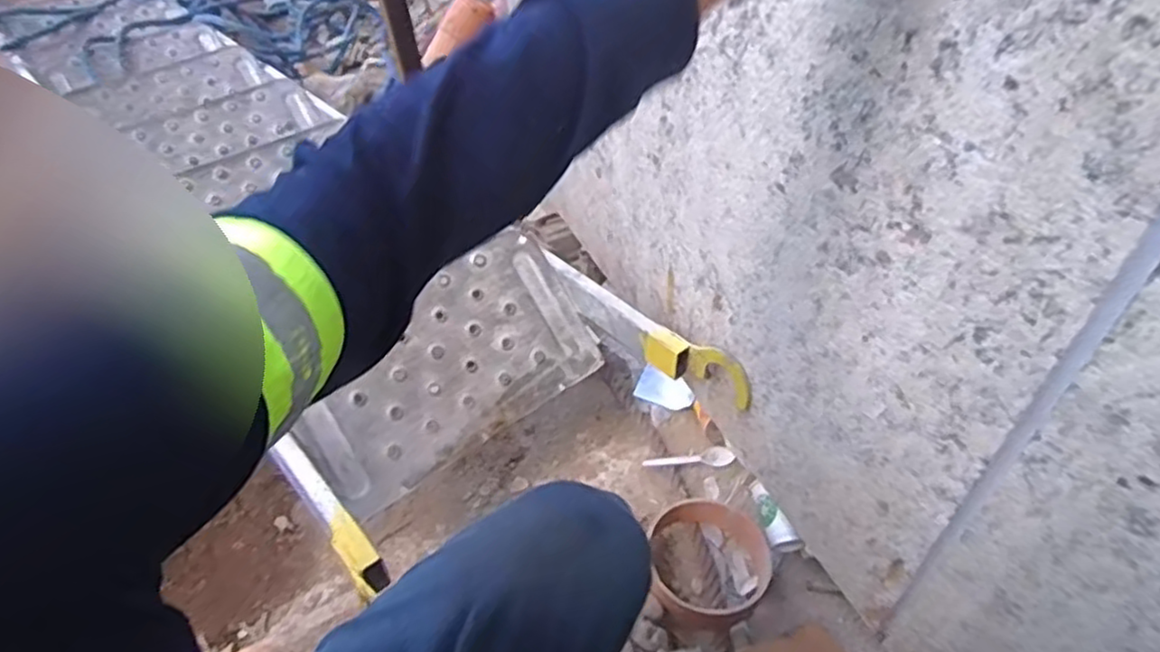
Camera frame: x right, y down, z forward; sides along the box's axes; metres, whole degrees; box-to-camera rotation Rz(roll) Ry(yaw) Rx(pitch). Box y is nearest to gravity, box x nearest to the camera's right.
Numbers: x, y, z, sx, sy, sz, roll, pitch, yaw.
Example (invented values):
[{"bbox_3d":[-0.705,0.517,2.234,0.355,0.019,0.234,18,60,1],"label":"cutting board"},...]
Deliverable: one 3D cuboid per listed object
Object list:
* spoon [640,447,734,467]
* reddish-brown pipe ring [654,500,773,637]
[{"bbox_3d":[0.165,0.202,1.048,0.141,0.019,0.028,-1,46,-15],"label":"spoon"},{"bbox_3d":[0.174,0.317,0.923,0.151,0.068,0.163,-3,48,3],"label":"reddish-brown pipe ring"}]

